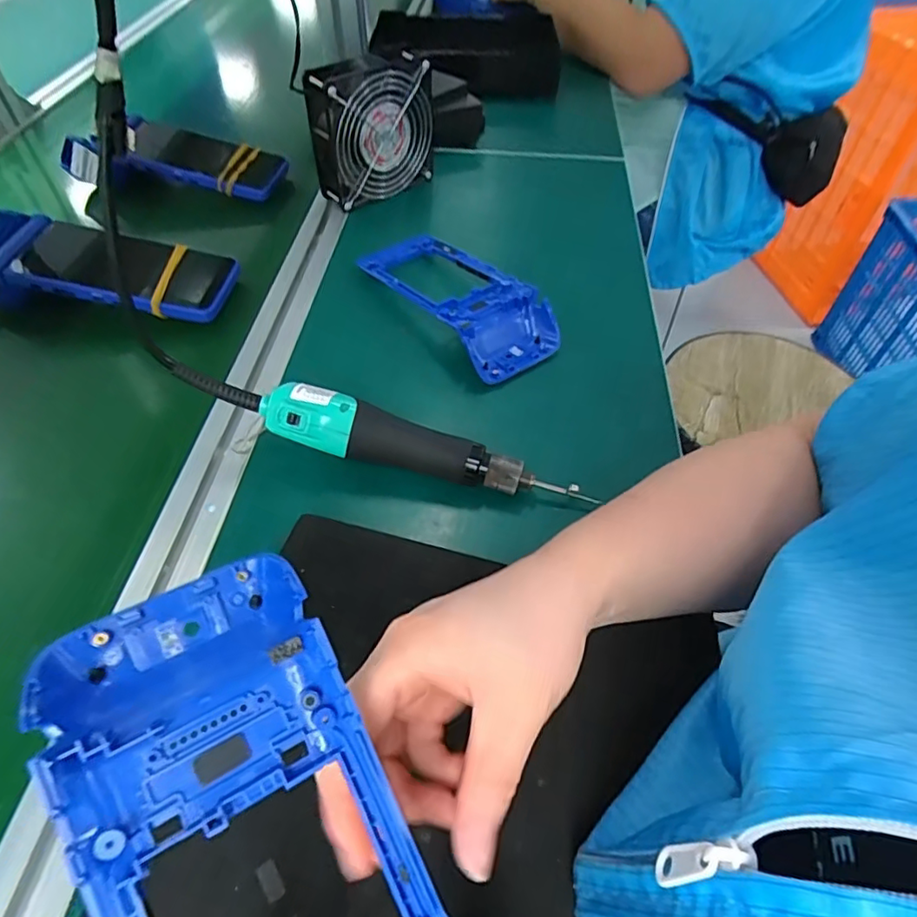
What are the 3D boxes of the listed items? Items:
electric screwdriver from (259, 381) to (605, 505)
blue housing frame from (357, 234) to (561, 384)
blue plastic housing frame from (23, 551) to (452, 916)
[{"bbox_3d":[-0.021,-0.007,0.370,0.210,0.048,0.031,12,54,7],"label":"electric screwdriver"},{"bbox_3d":[-0.003,-0.138,0.487,0.079,0.041,0.191,-31,62,-25],"label":"blue housing frame"},{"bbox_3d":[-0.059,0.126,0.180,0.085,0.035,0.187,-23,83,-25],"label":"blue plastic housing frame"}]

